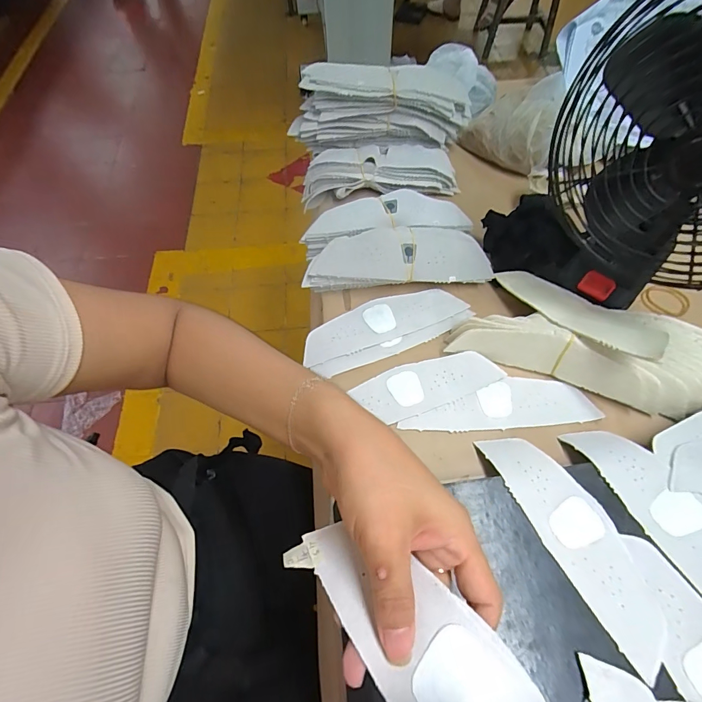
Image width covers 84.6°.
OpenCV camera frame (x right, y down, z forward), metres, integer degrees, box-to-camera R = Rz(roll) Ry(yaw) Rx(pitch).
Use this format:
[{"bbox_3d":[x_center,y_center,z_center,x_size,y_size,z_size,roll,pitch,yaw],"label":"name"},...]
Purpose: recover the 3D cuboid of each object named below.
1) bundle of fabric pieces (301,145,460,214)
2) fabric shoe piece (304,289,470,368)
[{"bbox_3d":[0.038,-0.255,0.540,0.215,0.042,0.084,-5,64,0],"label":"bundle of fabric pieces"},{"bbox_3d":[0.035,-0.036,0.446,0.190,0.005,0.054,-21,65,-8],"label":"fabric shoe piece"}]

